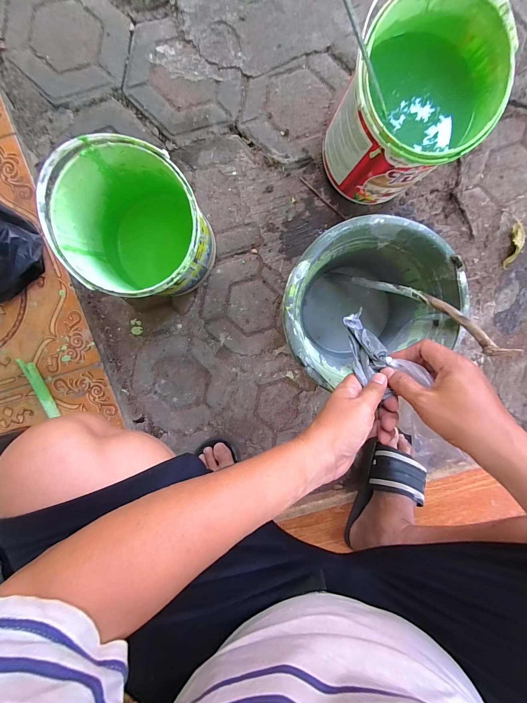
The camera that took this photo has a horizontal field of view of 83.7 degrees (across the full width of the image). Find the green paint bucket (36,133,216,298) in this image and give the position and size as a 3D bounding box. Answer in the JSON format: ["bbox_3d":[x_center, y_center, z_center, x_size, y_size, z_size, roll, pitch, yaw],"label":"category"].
[{"bbox_3d":[-0.174,-0.175,0.445,0.182,0.190,0.178,0,99,0],"label":"green paint bucket"}]

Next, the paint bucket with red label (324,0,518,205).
[{"bbox_3d":[0.203,-0.344,0.427,0.177,0.194,0.194,0,99,0],"label":"paint bucket with red label"}]

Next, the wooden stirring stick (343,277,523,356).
[{"bbox_3d":[0.228,-0.067,0.431,0.034,0.016,0.255,-53,52,7],"label":"wooden stirring stick"}]

